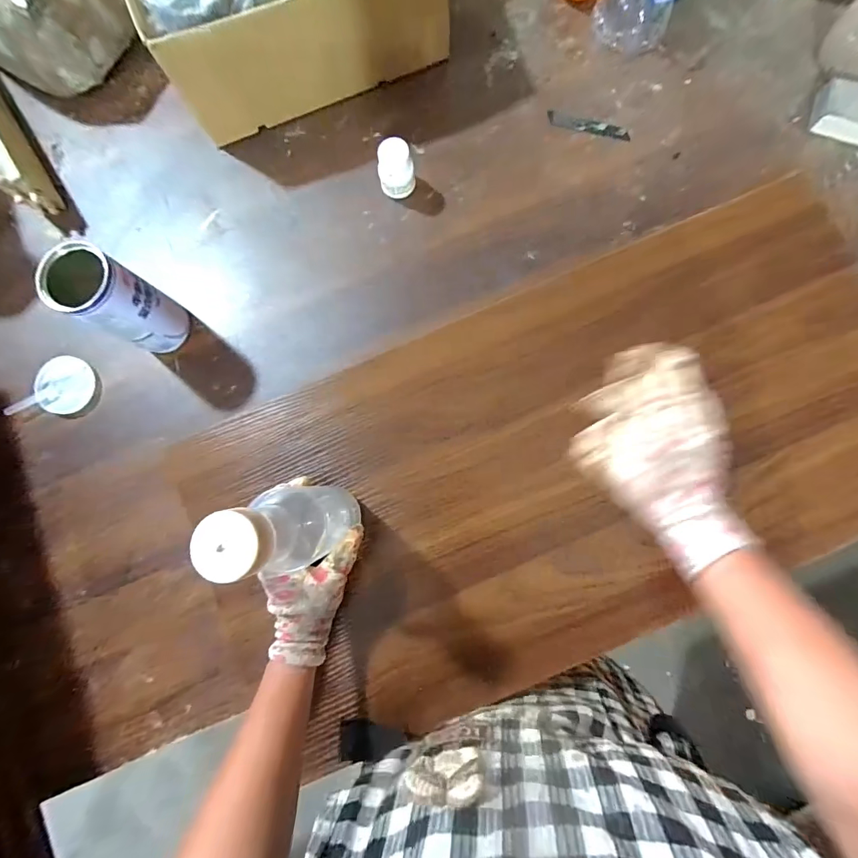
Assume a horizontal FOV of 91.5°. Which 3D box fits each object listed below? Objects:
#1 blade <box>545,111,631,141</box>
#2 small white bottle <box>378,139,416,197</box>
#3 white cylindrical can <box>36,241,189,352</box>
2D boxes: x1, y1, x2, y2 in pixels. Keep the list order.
[{"bbox_3d":[0.189,-0.358,0.495,0.097,0.005,0.015,17,84,5],"label":"blade"},{"bbox_3d":[-0.036,-0.290,0.470,0.038,0.056,0.032,-6,82,2],"label":"small white bottle"},{"bbox_3d":[-0.311,-0.128,0.424,0.058,0.119,0.062,0,83,3],"label":"white cylindrical can"}]

